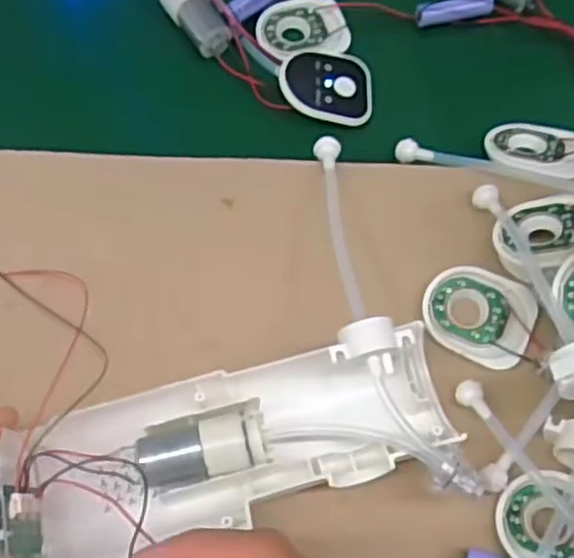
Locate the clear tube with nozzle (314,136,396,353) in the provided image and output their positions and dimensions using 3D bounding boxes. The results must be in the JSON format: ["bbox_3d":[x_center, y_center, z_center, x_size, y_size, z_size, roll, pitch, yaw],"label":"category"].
[{"bbox_3d":[0.032,-0.019,0.383,0.024,0.036,0.133,-6,67,-3],"label":"clear tube with nozzle"}]

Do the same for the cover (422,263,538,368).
[{"bbox_3d":[0.102,0.018,0.388,0.058,0.006,0.048,23,69,9],"label":"cover"}]

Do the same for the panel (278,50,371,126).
[{"bbox_3d":[0.024,-0.119,0.446,0.057,0.008,0.050,1,69,-18],"label":"panel"}]

